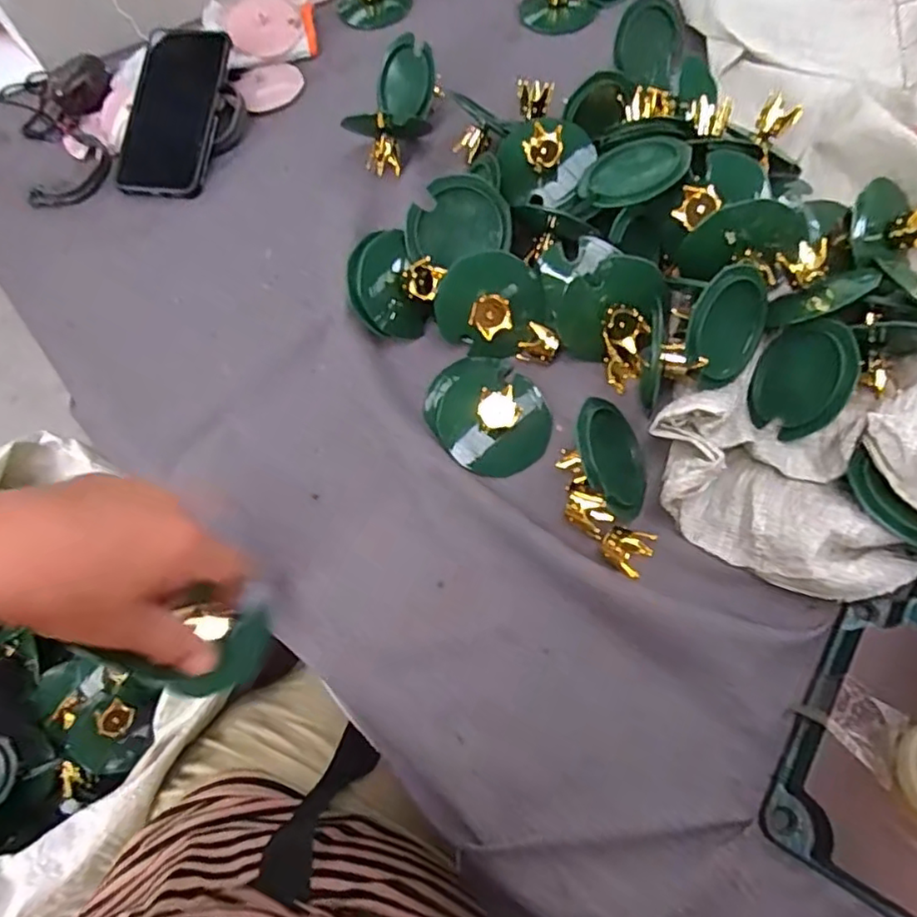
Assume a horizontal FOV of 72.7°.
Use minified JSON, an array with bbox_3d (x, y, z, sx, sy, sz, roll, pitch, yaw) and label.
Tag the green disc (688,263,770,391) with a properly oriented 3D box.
[{"bbox_3d":[0.166,-0.081,0.382,0.006,0.069,0.071,32,93,49],"label":"green disc"}]

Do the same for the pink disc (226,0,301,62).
[{"bbox_3d":[-0.186,-0.413,0.597,0.065,0.007,0.061,-2,94,-23],"label":"pink disc"}]

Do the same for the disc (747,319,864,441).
[{"bbox_3d":[0.215,-0.048,0.386,0.018,0.065,0.069,14,99,-19],"label":"disc"}]

